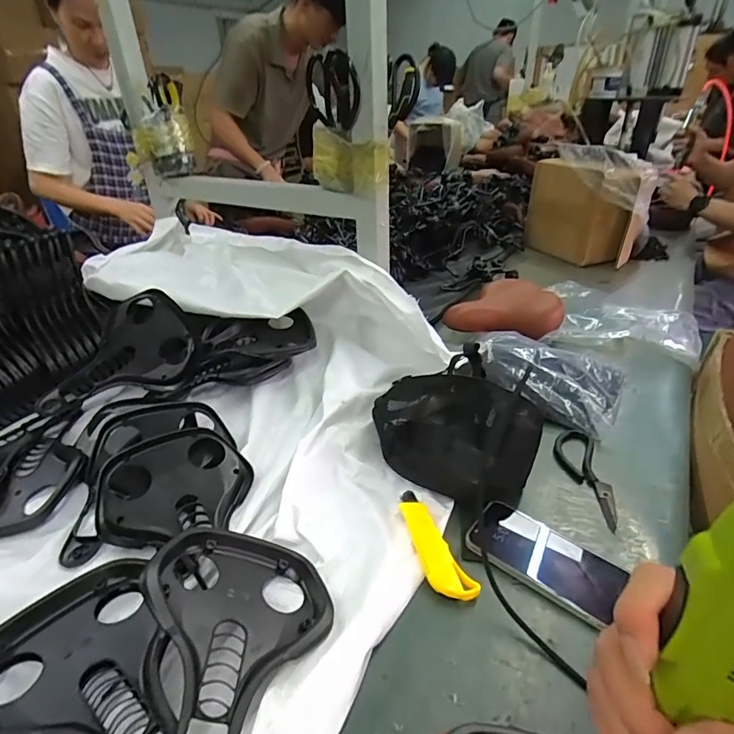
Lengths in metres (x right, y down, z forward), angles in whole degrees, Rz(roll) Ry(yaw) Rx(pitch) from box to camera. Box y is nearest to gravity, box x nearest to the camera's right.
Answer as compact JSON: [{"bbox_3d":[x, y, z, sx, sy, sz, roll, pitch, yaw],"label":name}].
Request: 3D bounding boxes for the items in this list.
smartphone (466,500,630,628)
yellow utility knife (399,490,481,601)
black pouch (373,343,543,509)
[{"bbox_3d":[0.193,0.207,0.502,0.150,0.016,0.083,23,40,30],"label":"smartphone"},{"bbox_3d":[0.070,0.198,0.517,0.042,0.014,0.148,-13,36,-19],"label":"yellow utility knife"},{"bbox_3d":[0.108,0.070,0.596,0.216,0.130,0.141,13,35,23],"label":"black pouch"}]

